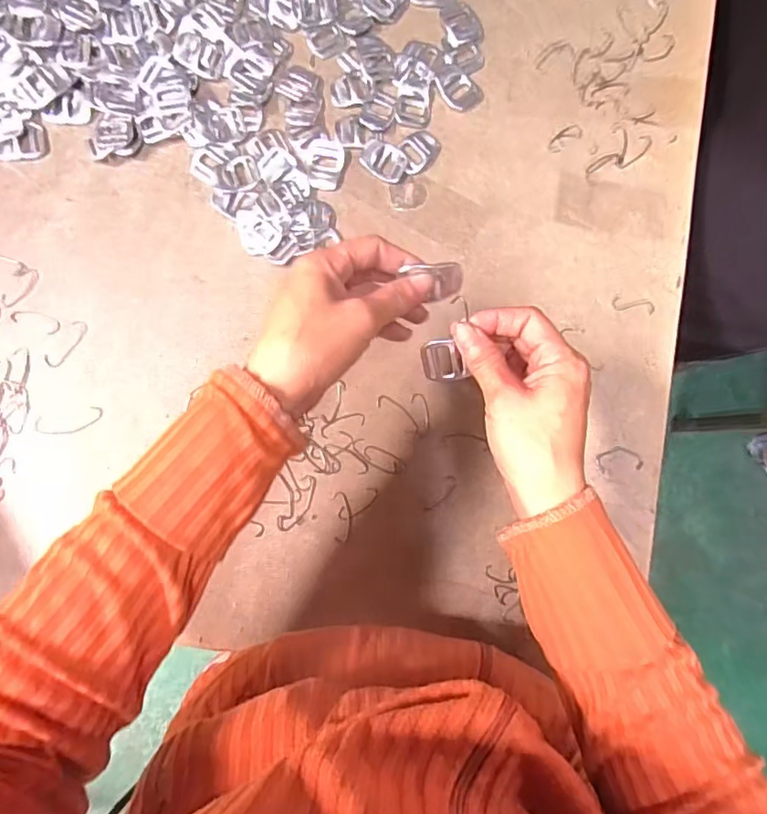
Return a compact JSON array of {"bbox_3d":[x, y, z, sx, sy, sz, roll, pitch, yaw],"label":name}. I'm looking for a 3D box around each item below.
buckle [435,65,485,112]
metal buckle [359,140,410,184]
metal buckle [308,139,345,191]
[{"bbox_3d":[0.064,-0.275,0.475,0.032,0.004,0.042,-39,88,-7],"label":"buckle"},{"bbox_3d":[0.001,-0.207,0.464,0.039,0.004,0.029,26,83,-1],"label":"metal buckle"},{"bbox_3d":[-0.047,-0.202,0.458,0.027,0.004,0.042,6,84,-3],"label":"metal buckle"}]

